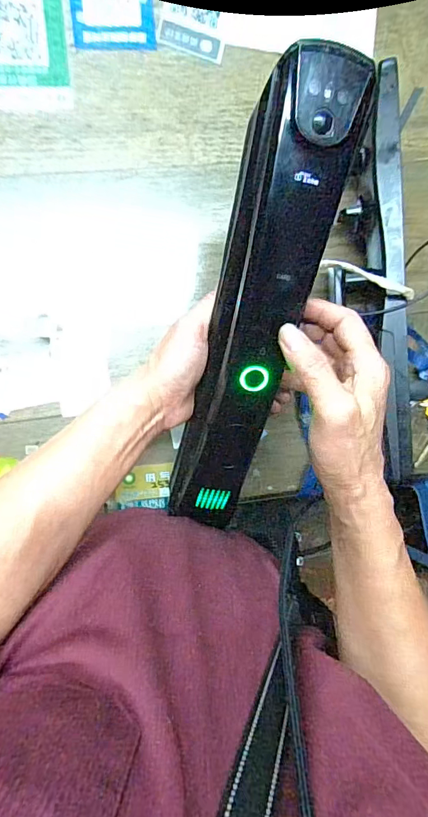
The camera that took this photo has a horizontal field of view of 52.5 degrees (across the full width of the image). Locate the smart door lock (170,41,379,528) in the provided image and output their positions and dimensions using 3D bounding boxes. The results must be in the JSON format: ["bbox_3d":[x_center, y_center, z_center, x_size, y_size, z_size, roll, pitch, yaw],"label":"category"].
[{"bbox_3d":[0.025,-0.047,0.335,0.065,0.047,0.365,9,121,-9],"label":"smart door lock"}]

